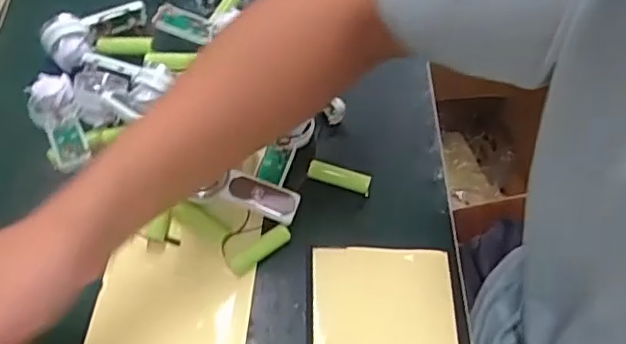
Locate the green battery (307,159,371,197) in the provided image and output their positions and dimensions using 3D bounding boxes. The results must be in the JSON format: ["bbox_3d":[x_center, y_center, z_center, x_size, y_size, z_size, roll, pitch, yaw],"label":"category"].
[{"bbox_3d":[0.021,0.004,0.487,0.051,0.012,0.014,18,59,9],"label":"green battery"}]

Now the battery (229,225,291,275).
[{"bbox_3d":[-0.040,0.057,0.450,0.050,0.013,0.015,-31,64,-20],"label":"battery"}]

